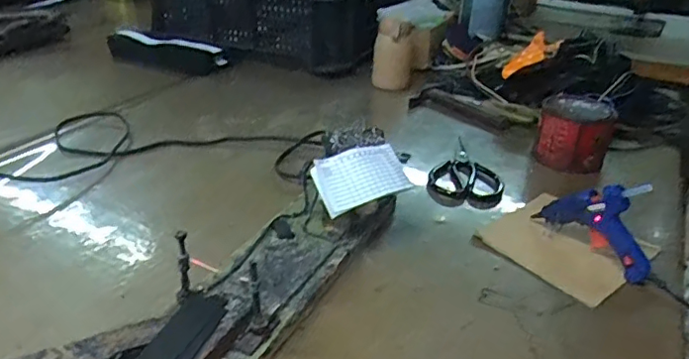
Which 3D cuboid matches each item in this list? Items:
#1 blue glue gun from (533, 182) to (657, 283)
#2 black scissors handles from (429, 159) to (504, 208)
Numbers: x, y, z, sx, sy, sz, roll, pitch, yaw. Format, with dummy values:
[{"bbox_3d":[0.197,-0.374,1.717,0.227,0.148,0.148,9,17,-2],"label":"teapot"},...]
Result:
[{"bbox_3d":[0.281,0.045,0.621,0.126,0.104,0.034,23,36,31],"label":"blue glue gun"},{"bbox_3d":[0.170,0.006,0.777,0.100,0.018,0.127,17,33,22],"label":"black scissors handles"}]

